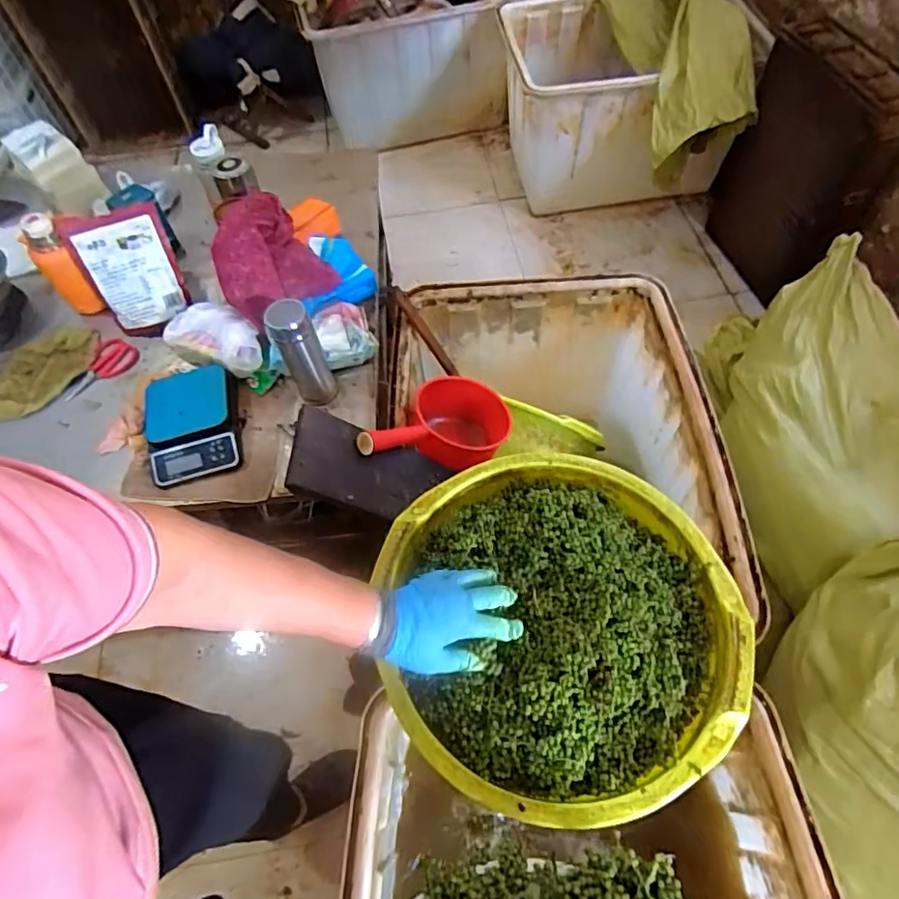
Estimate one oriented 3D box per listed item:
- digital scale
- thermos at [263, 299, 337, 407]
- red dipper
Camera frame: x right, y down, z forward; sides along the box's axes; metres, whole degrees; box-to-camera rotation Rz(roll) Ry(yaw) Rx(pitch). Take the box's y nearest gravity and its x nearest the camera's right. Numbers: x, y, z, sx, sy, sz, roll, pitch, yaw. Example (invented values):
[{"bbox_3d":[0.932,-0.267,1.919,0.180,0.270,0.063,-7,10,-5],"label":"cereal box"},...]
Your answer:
[{"bbox_3d":[-0.462,-0.048,1.007,0.168,0.046,0.223,-19,58,-9],"label":"digital scale"},{"bbox_3d":[-0.257,-0.160,0.985,0.072,0.237,0.061,-19,58,-8],"label":"thermos"},{"bbox_3d":[-0.031,-0.031,0.967,0.169,0.101,0.303,33,40,22],"label":"red dipper"}]

